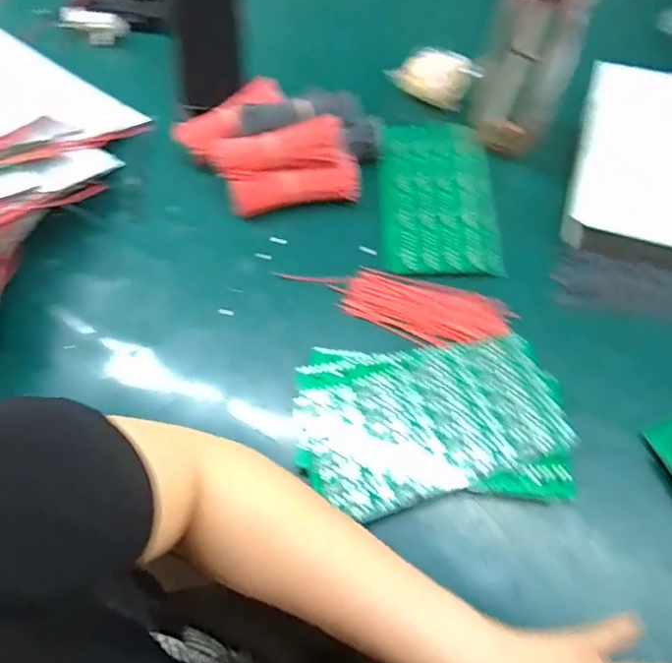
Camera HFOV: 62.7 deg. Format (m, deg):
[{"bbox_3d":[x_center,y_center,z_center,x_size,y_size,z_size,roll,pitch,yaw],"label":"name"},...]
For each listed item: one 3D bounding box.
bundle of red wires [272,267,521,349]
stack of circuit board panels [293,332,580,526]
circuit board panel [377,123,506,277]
[{"bbox_3d":[0.054,-0.025,0.490,0.196,0.009,0.063,14,65,9],"label":"bundle of red wires"},{"bbox_3d":[0.072,0.068,0.434,0.200,0.024,0.128,-9,64,-3],"label":"stack of circuit board panels"},{"bbox_3d":[0.100,-0.137,0.550,0.111,0.005,0.187,1,64,0],"label":"circuit board panel"}]

